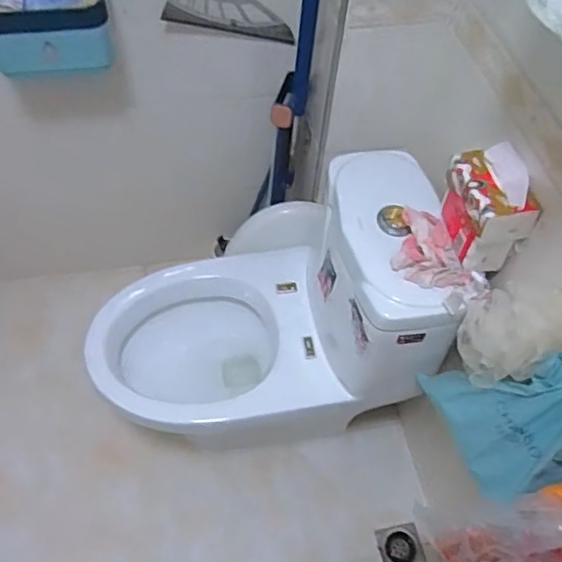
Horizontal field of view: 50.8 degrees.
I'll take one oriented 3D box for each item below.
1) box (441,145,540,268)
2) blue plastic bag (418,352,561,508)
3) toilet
[{"bbox_3d":[0.327,-0.116,0.957,0.095,0.161,0.138,-6,55,-9],"label":"box"},{"bbox_3d":[0.352,0.195,0.879,0.106,0.280,0.273,-25,60,-21],"label":"blue plastic bag"},{"bbox_3d":[-0.069,0.061,1.318,0.675,0.694,0.526,1,54,-4],"label":"toilet"}]

